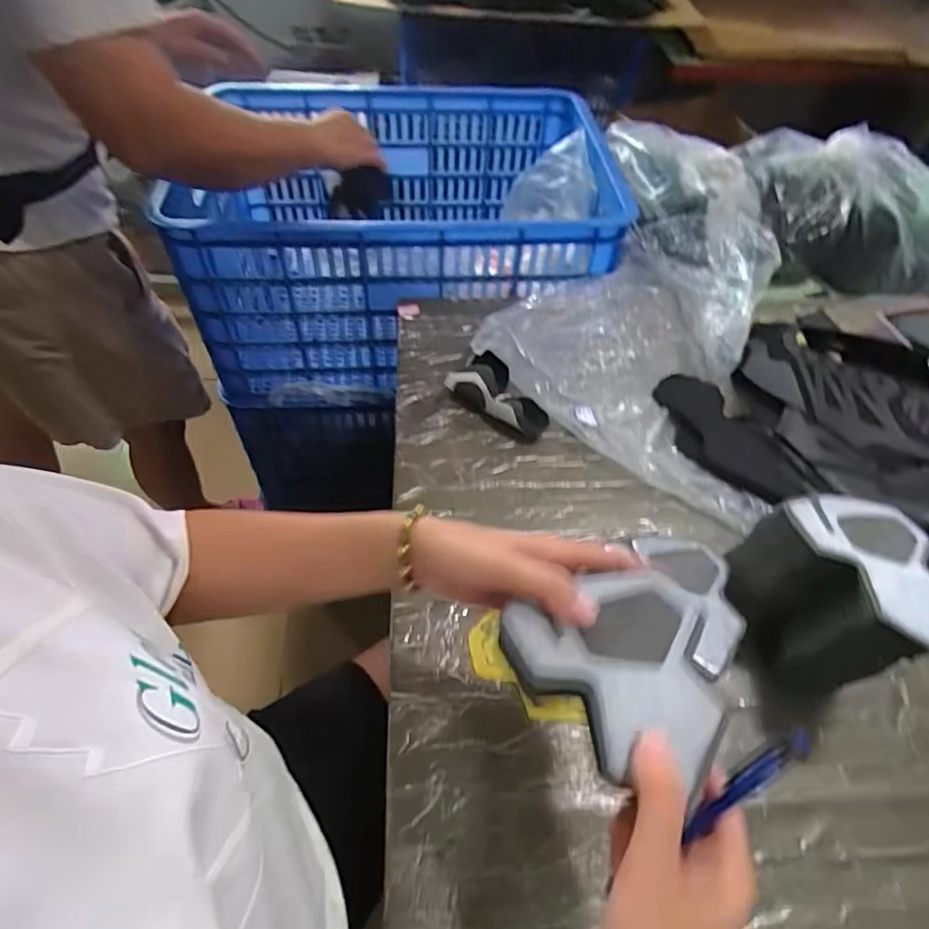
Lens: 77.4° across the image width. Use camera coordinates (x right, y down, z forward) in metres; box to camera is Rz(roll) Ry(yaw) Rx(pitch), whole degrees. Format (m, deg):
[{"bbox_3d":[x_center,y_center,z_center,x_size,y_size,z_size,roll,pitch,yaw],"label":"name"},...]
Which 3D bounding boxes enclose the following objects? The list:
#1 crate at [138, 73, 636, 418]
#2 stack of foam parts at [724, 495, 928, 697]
[{"bbox_3d":[-0.096,-0.353,0.910,0.588,0.298,0.422,-6,53,-9],"label":"crate"},{"bbox_3d":[0.291,0.110,0.468,0.112,0.132,0.126,-11,54,-12],"label":"stack of foam parts"}]

